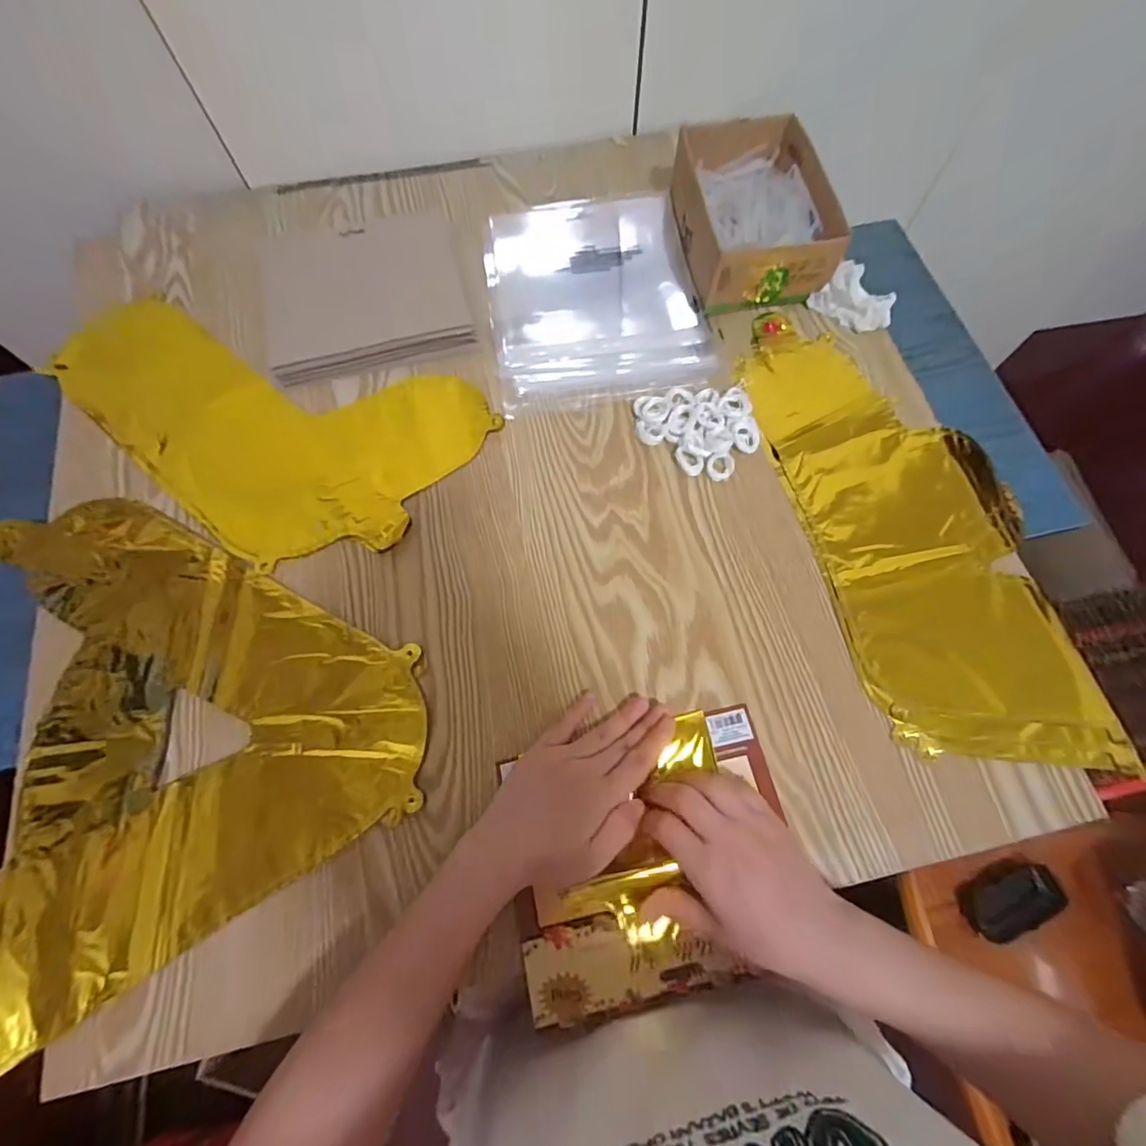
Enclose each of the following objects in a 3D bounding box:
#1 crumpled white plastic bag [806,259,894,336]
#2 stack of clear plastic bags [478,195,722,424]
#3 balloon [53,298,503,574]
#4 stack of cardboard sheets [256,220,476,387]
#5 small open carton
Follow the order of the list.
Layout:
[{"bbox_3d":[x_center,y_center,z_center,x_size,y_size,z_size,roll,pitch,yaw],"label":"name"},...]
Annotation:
[{"bbox_3d":[0.277,-0.266,0.522,0.048,0.032,0.071,-37,73,-13],"label":"crumpled white plastic bag"},{"bbox_3d":[0.021,-0.293,0.556,0.210,0.012,0.265,-9,69,-3],"label":"stack of clear plastic bags"},{"bbox_3d":[-0.294,-0.162,0.508,0.395,0.011,0.232,34,73,12],"label":"balloon"},{"bbox_3d":[-0.210,-0.281,0.540,0.194,0.022,0.161,-14,70,-5],"label":"stack of cardboard sheets"},{"bbox_3d":[0.178,-0.362,0.541,0.135,0.068,0.198,-5,69,-2],"label":"small open carton"}]

